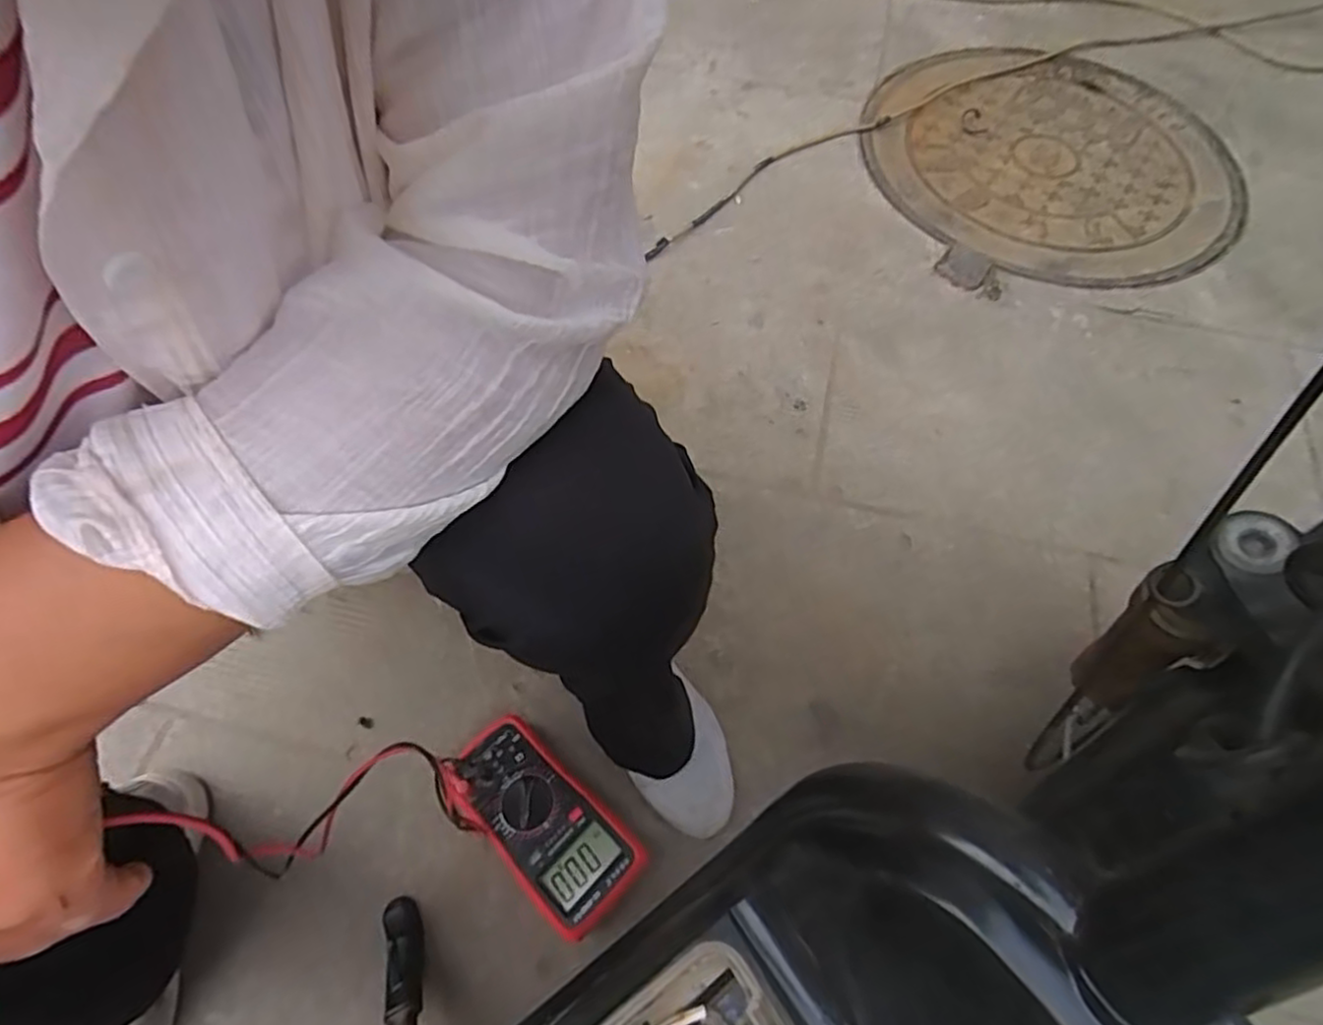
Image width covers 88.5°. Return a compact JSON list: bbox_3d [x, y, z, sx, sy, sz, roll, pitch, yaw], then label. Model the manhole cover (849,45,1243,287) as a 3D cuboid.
[{"bbox_3d":[0.617,-0.578,1.108,0.586,0.035,0.595,-26,66,-14],"label":"manhole cover"}]

